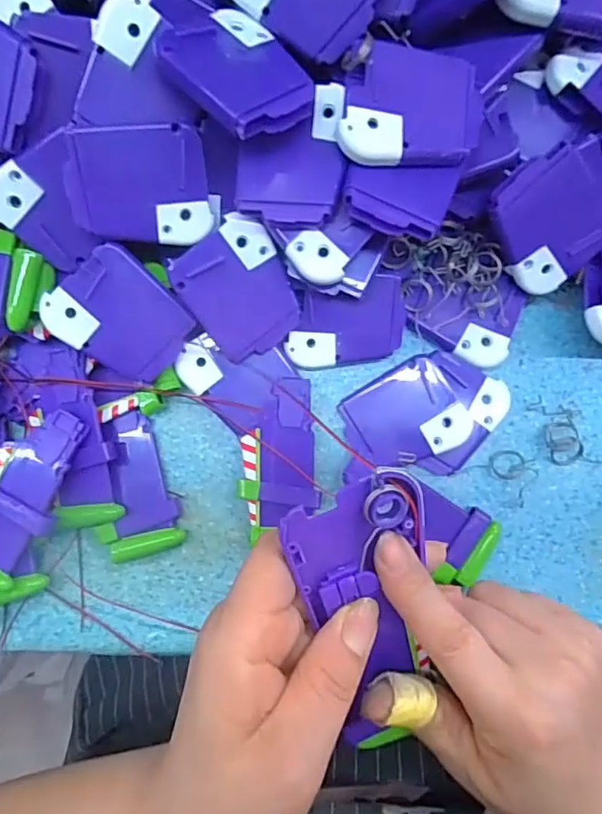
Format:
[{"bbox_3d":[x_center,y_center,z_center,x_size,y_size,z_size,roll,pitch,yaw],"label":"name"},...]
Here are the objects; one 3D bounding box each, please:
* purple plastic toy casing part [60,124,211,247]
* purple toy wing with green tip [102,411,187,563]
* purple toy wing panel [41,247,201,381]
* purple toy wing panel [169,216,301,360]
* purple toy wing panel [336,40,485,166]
[{"bbox_3d":[-0.072,-0.099,0.244,0.059,0.005,0.050,-10,119,-12],"label":"purple plastic toy casing part"},{"bbox_3d":[-0.085,0.041,0.284,0.034,0.016,0.073,-12,88,-2],"label":"purple toy wing with green tip"},{"bbox_3d":[-0.087,-0.043,0.263,0.061,0.005,0.050,42,93,-20],"label":"purple toy wing panel"},{"bbox_3d":[-0.031,-0.057,0.268,0.051,0.005,0.063,-29,114,-3],"label":"purple toy wing panel"},{"bbox_3d":[0.049,-0.131,0.234,0.061,0.009,0.051,4,86,-1],"label":"purple toy wing panel"}]

